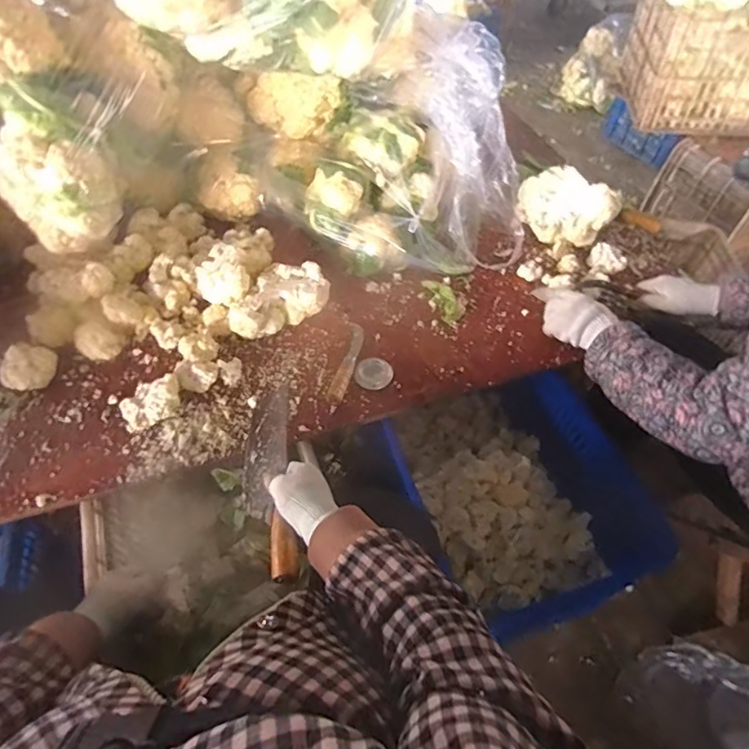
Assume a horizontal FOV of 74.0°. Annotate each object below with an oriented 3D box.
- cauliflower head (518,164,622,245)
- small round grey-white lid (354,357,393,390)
[{"bbox_3d":[0.378,-0.341,1.025,0.117,0.117,0.194,-20,57,-18],"label":"cauliflower head"},{"bbox_3d":[-0.002,-0.002,0.822,0.058,0.009,0.056,-2,73,6],"label":"small round grey-white lid"}]

